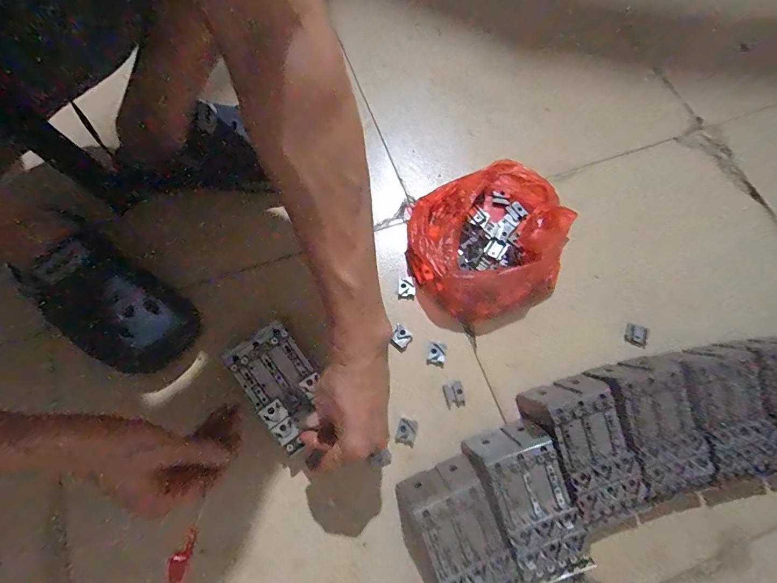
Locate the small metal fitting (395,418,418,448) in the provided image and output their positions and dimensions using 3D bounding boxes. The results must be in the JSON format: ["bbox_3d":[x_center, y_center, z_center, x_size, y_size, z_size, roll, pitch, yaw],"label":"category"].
[{"bbox_3d":[0.021,0.165,0.455,0.023,0.005,0.028,15,71,5],"label":"small metal fitting"}]

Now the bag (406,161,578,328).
[{"bbox_3d":[0.142,-0.079,0.508,0.233,0.065,0.200,-37,75,-12],"label":"bag"}]

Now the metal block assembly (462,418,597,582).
[{"bbox_3d":[0.149,0.220,0.408,0.078,0.060,0.147,-20,72,-6],"label":"metal block assembly"}]

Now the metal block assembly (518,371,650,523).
[{"bbox_3d":[0.216,0.171,0.428,0.086,0.060,0.149,-20,72,-7],"label":"metal block assembly"}]

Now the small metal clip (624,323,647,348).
[{"bbox_3d":[0.316,0.057,0.497,0.022,0.010,0.027,16,72,6],"label":"small metal clip"}]

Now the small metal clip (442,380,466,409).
[{"bbox_3d":[0.080,0.124,0.469,0.024,0.004,0.031,-13,71,-4],"label":"small metal clip"}]

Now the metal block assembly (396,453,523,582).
[{"bbox_3d":[0.074,0.260,0.393,0.090,0.057,0.154,-24,72,-8],"label":"metal block assembly"}]

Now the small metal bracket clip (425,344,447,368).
[{"bbox_3d":[0.060,0.079,0.484,0.023,0.004,0.028,12,71,4],"label":"small metal bracket clip"}]

